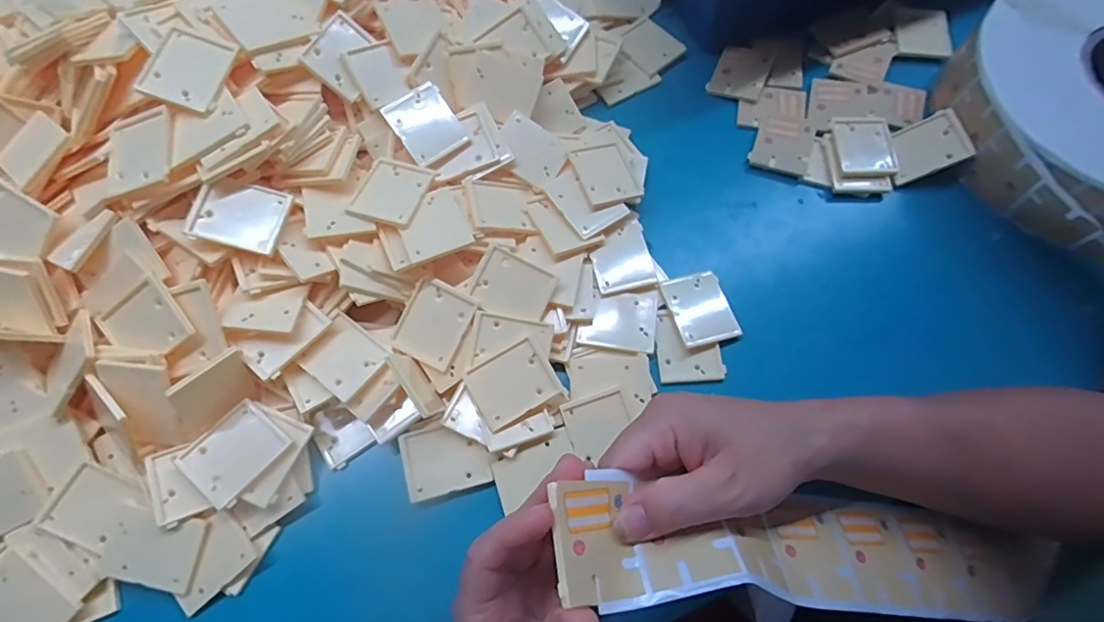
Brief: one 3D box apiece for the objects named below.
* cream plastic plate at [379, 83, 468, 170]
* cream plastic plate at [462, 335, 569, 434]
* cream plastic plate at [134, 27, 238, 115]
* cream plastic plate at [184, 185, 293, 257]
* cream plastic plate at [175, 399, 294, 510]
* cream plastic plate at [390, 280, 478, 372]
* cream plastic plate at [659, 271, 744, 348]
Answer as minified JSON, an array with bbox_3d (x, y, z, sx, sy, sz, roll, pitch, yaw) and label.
[{"bbox_3d":[-0.087,-0.128,0.376,0.040,0.005,0.049,-35,90,-10],"label":"cream plastic plate"},{"bbox_3d":[-0.024,0.043,0.337,0.051,0.006,0.040,-29,72,-10],"label":"cream plastic plate"},{"bbox_3d":[-0.219,-0.145,0.332,0.041,0.010,0.051,11,70,4],"label":"cream plastic plate"},{"bbox_3d":[-0.188,-0.057,0.331,0.051,0.005,0.042,13,66,-4],"label":"cream plastic plate"},{"bbox_3d":[-0.186,0.082,0.322,0.043,0.004,0.051,38,69,10],"label":"cream plastic plate"},{"bbox_3d":[-0.074,0.007,0.348,0.041,0.004,0.049,28,88,5],"label":"cream plastic plate"},{"bbox_3d":[0.100,-0.002,0.367,0.040,0.010,0.050,-17,71,-6],"label":"cream plastic plate"}]

